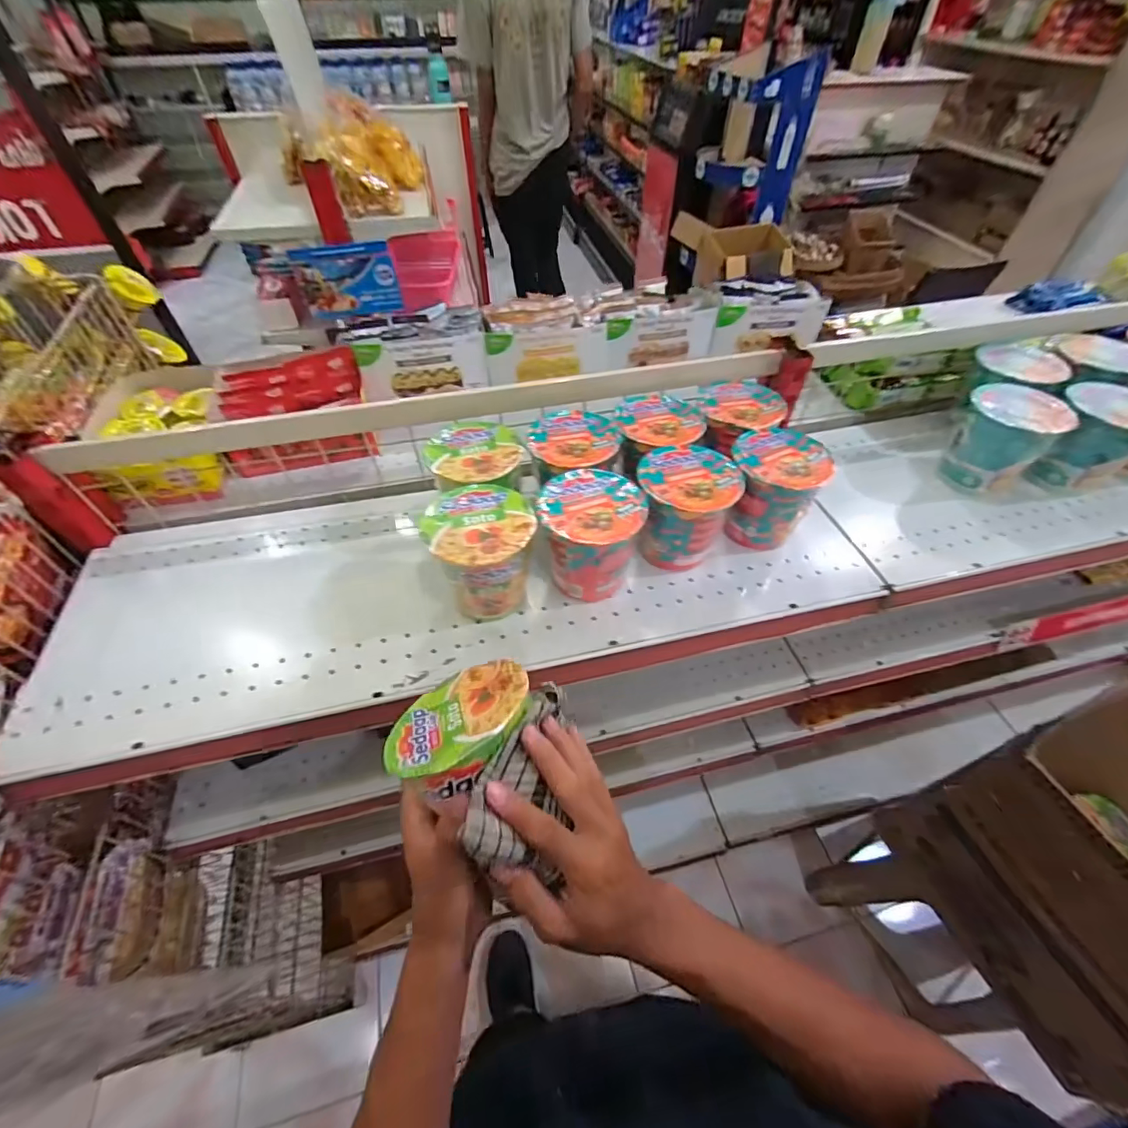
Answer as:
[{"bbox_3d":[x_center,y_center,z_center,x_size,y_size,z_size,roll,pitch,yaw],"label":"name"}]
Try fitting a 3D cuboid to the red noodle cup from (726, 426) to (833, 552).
[{"bbox_3d":[0.240,-0.086,0.578,0.098,0.106,0.096,0,51,0],"label":"red noodle cup"}]

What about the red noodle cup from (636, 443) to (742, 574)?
[{"bbox_3d":[0.133,-0.060,0.557,0.102,0.103,0.102,0,51,0],"label":"red noodle cup"}]

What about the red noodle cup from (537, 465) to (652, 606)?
[{"bbox_3d":[0.030,-0.030,0.531,0.102,0.110,0.108,0,51,0],"label":"red noodle cup"}]

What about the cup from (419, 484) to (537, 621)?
[{"bbox_3d":[-0.080,-0.005,0.512,0.100,0.114,0.090,-27,56,-20],"label":"cup"}]

